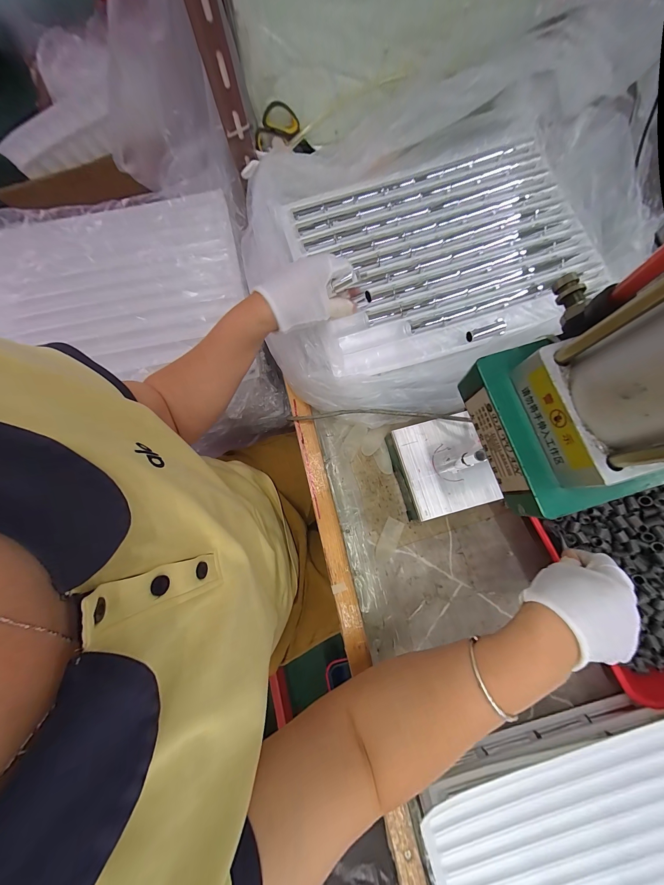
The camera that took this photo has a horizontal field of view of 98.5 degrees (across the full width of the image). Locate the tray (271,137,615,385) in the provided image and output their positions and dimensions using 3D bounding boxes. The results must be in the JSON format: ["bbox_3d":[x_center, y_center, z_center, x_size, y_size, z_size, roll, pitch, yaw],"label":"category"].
[{"bbox_3d":[0.159,-0.270,0.412,0.395,0.023,0.304,-18,78,-4],"label":"tray"}]

